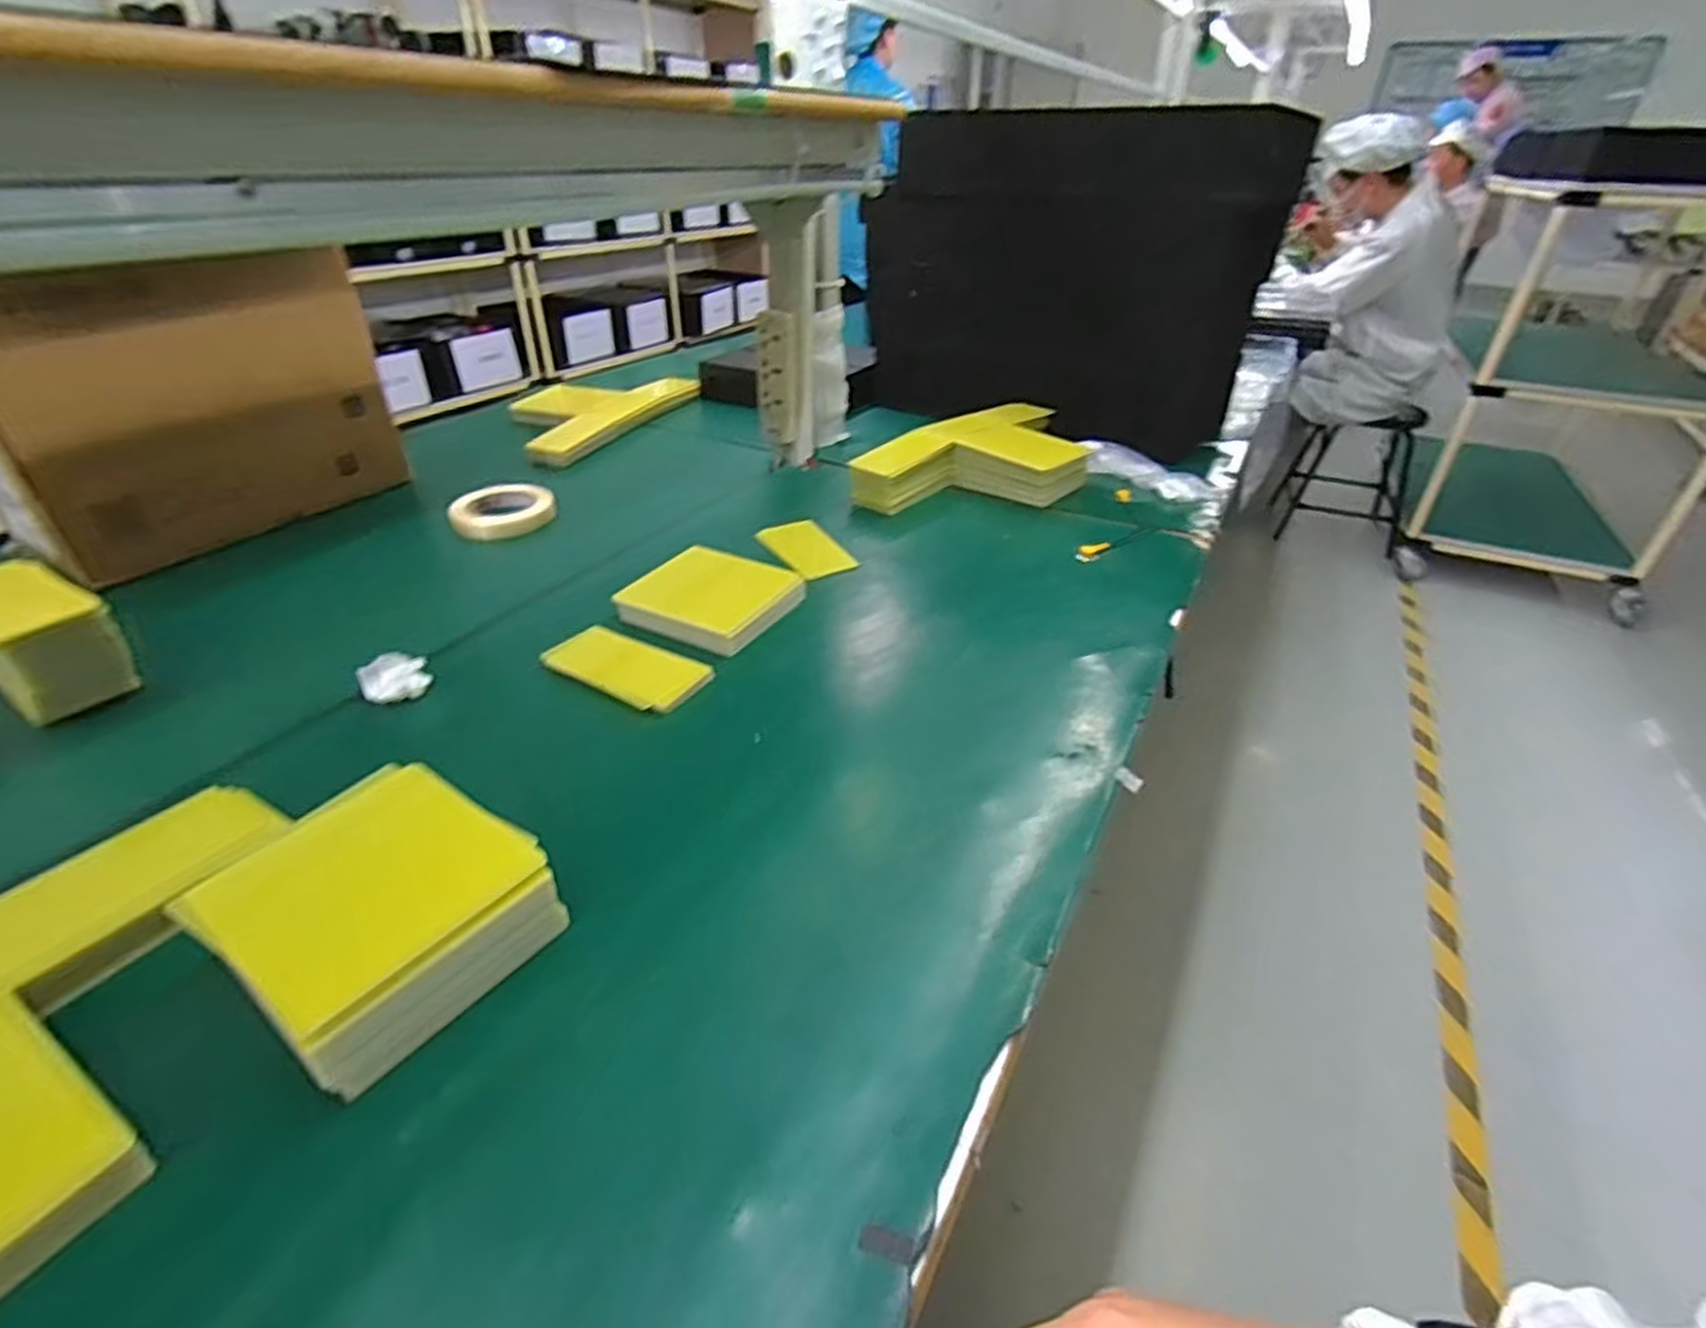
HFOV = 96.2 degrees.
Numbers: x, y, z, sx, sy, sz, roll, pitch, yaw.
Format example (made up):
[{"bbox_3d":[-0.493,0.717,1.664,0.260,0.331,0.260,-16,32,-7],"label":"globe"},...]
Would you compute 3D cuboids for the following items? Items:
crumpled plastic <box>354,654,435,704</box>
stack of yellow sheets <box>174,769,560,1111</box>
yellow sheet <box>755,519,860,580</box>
[{"bbox_3d":[-0.412,0.016,0.692,0.054,0.030,0.058,-23,40,-29],"label":"crumpled plastic"},{"bbox_3d":[-0.279,0.146,0.459,0.157,0.066,0.146,21,39,28],"label":"stack of yellow sheets"},{"bbox_3d":[-0.056,-0.142,0.935,0.077,0.004,0.135,-19,41,-23],"label":"yellow sheet"}]

